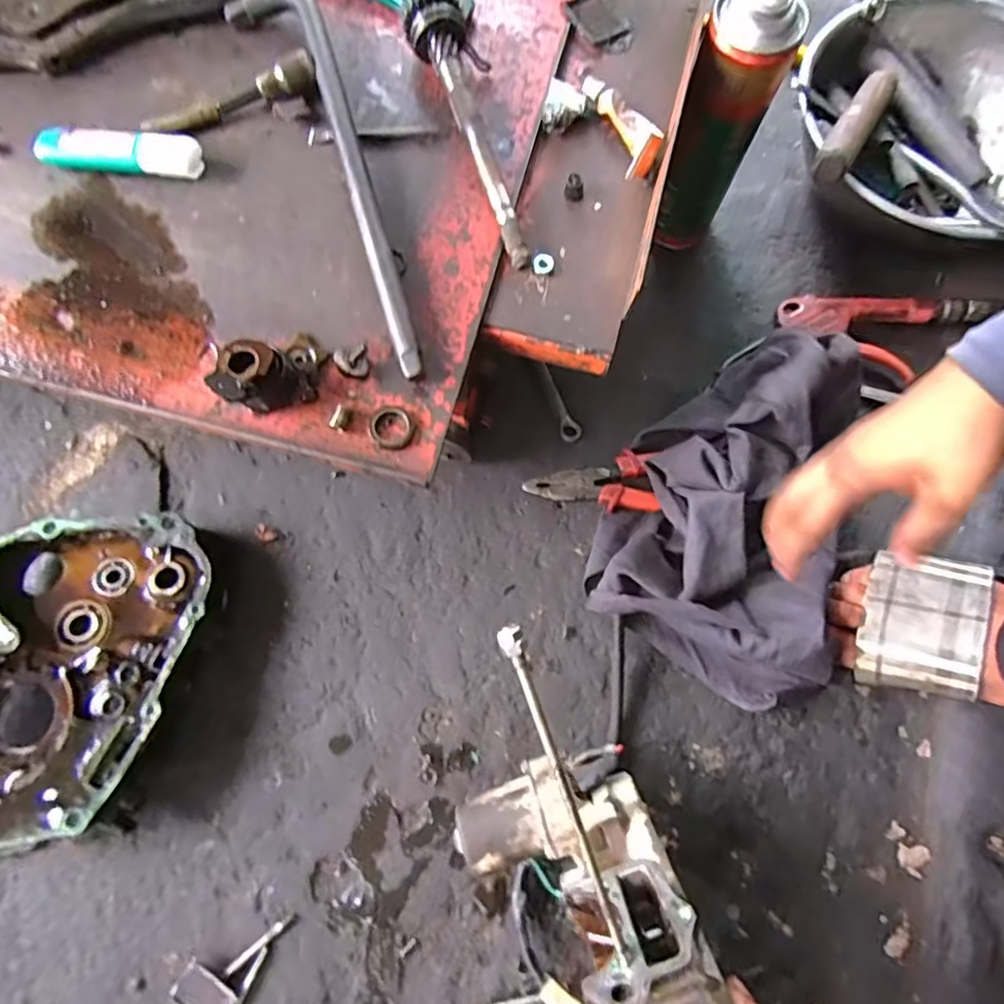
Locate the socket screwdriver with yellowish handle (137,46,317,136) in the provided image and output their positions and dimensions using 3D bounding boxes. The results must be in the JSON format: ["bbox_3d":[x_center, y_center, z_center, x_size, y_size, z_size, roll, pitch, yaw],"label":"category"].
[{"bbox_3d":[-0.181,-0.270,0.394,0.115,0.024,0.019,-25,78,-7],"label":"socket screwdriver with yellowish handle"}]

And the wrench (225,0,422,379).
[{"bbox_3d":[-0.112,-0.217,0.386,0.053,0.022,0.308,-20,78,-6],"label":"wrench"}]

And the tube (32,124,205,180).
[{"bbox_3d":[-0.252,-0.228,0.384,0.106,0.019,0.023,6,77,0],"label":"tube"}]

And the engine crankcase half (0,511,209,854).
[{"bbox_3d":[-0.333,0.124,0.451,0.177,0.065,0.243,16,77,3],"label":"engine crankcase half"}]

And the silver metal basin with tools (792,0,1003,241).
[{"bbox_3d":[0.393,-0.338,0.536,0.251,0.130,0.258,0,77,-1],"label":"silver metal basin with tools"}]

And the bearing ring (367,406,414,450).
[{"bbox_3d":[-0.067,-0.045,0.354,0.025,0.007,0.028,-22,78,-6],"label":"bearing ring"}]

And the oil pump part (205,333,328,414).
[{"bbox_3d":[-0.134,-0.076,0.345,0.062,0.034,0.040,-38,80,-9],"label":"oil pump part"}]

